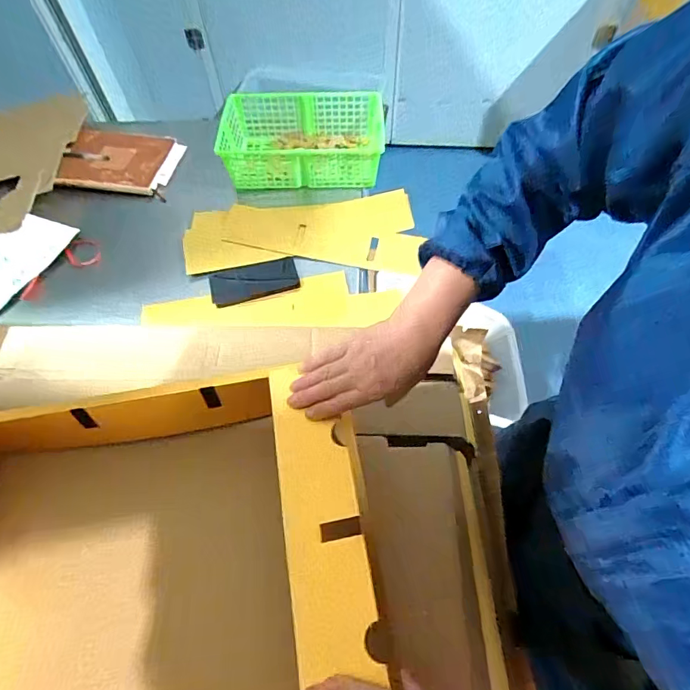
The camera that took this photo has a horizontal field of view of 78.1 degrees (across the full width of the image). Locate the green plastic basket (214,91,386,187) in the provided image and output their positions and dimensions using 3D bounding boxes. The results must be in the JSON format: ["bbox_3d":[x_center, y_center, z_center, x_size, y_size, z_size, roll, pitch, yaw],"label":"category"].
[{"bbox_3d":[-0.092,-0.454,0.933,0.344,0.112,0.197,-1,58,1],"label":"green plastic basket"}]

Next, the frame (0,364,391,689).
[{"bbox_3d":[-0.209,0.225,0.416,0.465,0.076,0.379,-8,58,-4],"label":"frame"}]

